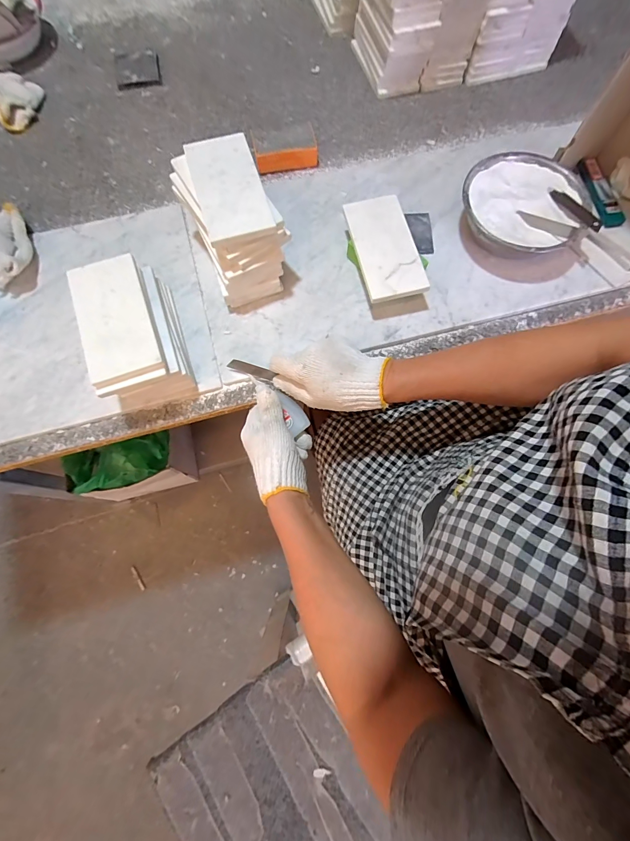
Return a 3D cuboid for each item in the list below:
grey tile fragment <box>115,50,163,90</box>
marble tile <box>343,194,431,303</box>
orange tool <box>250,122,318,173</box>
[{"bbox_3d":[-0.313,-0.620,0.617,0.077,0.007,0.095,-12,73,-4],"label":"grey tile fragment"},{"bbox_3d":[0.091,-0.227,0.454,0.077,0.012,0.149,-13,74,-3],"label":"marble tile"},{"bbox_3d":[-0.044,-0.410,0.534,0.093,0.034,0.045,-13,73,-4],"label":"orange tool"}]

